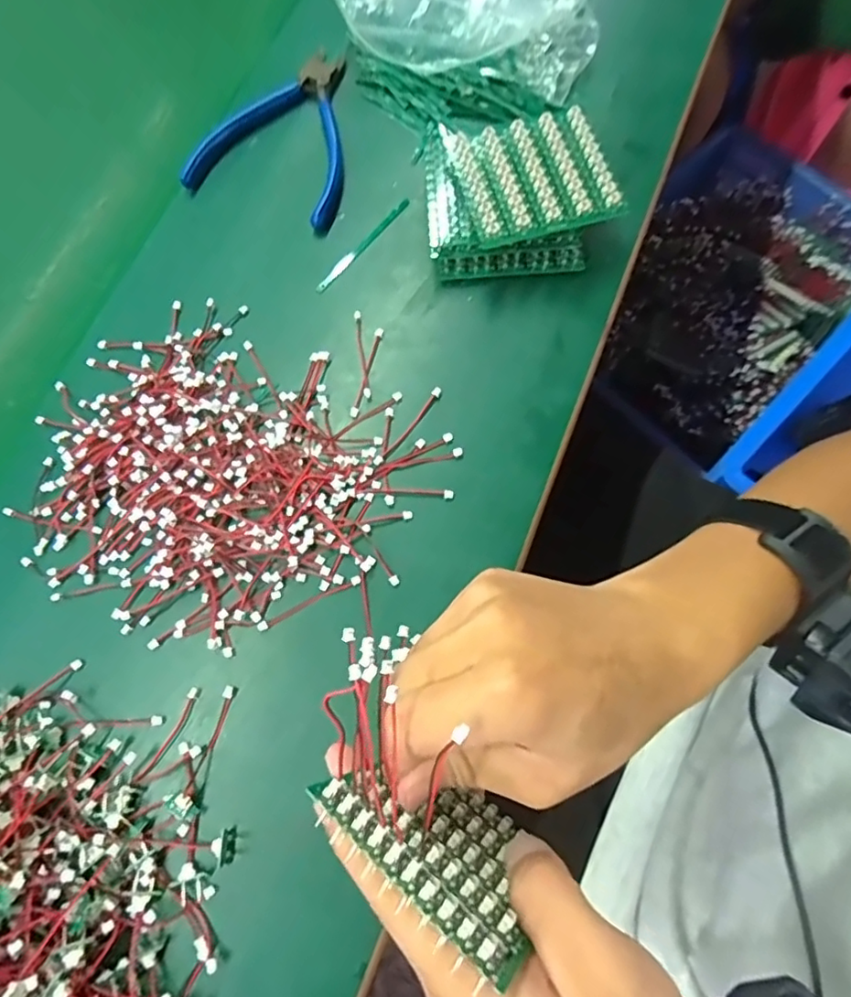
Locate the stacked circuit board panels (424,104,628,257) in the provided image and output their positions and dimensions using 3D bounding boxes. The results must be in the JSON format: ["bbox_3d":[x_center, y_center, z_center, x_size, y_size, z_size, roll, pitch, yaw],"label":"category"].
[{"bbox_3d":[0.055,-0.186,0.356,0.108,0.039,0.086,-3,72,0],"label":"stacked circuit board panels"}]

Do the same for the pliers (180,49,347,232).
[{"bbox_3d":[-0.085,-0.245,0.392,0.102,0.016,0.131,21,73,8],"label":"pliers"}]

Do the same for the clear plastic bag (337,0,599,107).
[{"bbox_3d":[0.024,-0.320,0.380,0.174,0.066,0.080,15,73,6],"label":"clear plastic bag"}]

